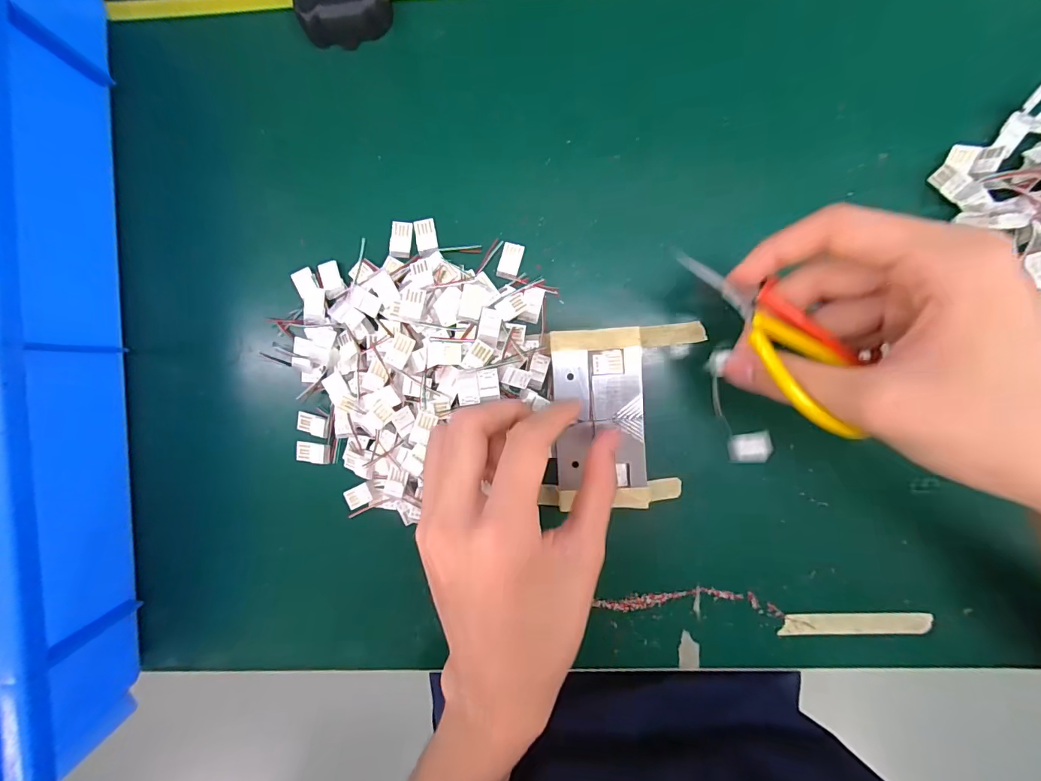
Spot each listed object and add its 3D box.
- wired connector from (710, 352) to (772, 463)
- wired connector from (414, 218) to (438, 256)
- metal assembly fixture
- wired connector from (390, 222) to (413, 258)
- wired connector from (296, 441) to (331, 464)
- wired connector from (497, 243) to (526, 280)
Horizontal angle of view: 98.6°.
[{"bbox_3d":[0.112,0.009,0.235,0.021,0.020,0.068,-30,117,4],"label":"wired connector"},{"bbox_3d":[-0.054,-0.088,0.256,0.012,0.004,0.020,-9,93,3],"label":"wired connector"},{"bbox_3d":[0.044,0.016,0.248,0.049,0.009,0.098,-3,93,3],"label":"metal assembly fixture"},{"bbox_3d":[-0.068,-0.086,0.254,0.011,0.004,0.020,7,94,2],"label":"wired connector"},{"bbox_3d":[-0.122,0.037,0.263,0.020,0.004,0.012,6,94,2],"label":"wired connector"},{"bbox_3d":[-0.006,-0.074,0.254,0.012,0.004,0.021,16,94,1],"label":"wired connector"}]

